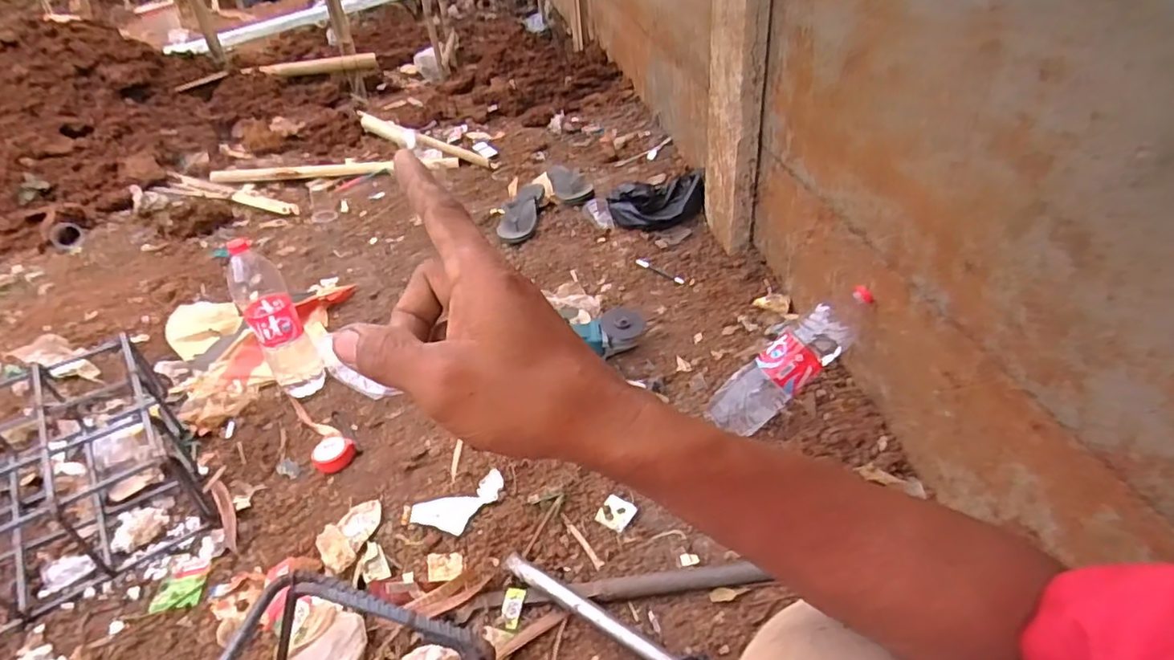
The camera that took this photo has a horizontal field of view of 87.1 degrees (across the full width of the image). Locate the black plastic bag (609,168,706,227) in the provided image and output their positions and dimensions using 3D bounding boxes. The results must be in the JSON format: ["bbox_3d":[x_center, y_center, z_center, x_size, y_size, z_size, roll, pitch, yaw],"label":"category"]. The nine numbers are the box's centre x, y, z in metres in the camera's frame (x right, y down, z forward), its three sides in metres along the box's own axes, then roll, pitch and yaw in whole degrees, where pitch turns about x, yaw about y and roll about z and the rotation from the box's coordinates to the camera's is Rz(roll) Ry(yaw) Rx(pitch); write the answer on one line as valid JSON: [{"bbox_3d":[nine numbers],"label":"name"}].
[{"bbox_3d":[0.173,-0.339,1.579,0.235,0.094,0.197,-3,38,3],"label":"black plastic bag"}]

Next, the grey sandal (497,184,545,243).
[{"bbox_3d":[-0.178,-0.320,1.669,0.102,0.049,0.250,2,39,9],"label":"grey sandal"}]

